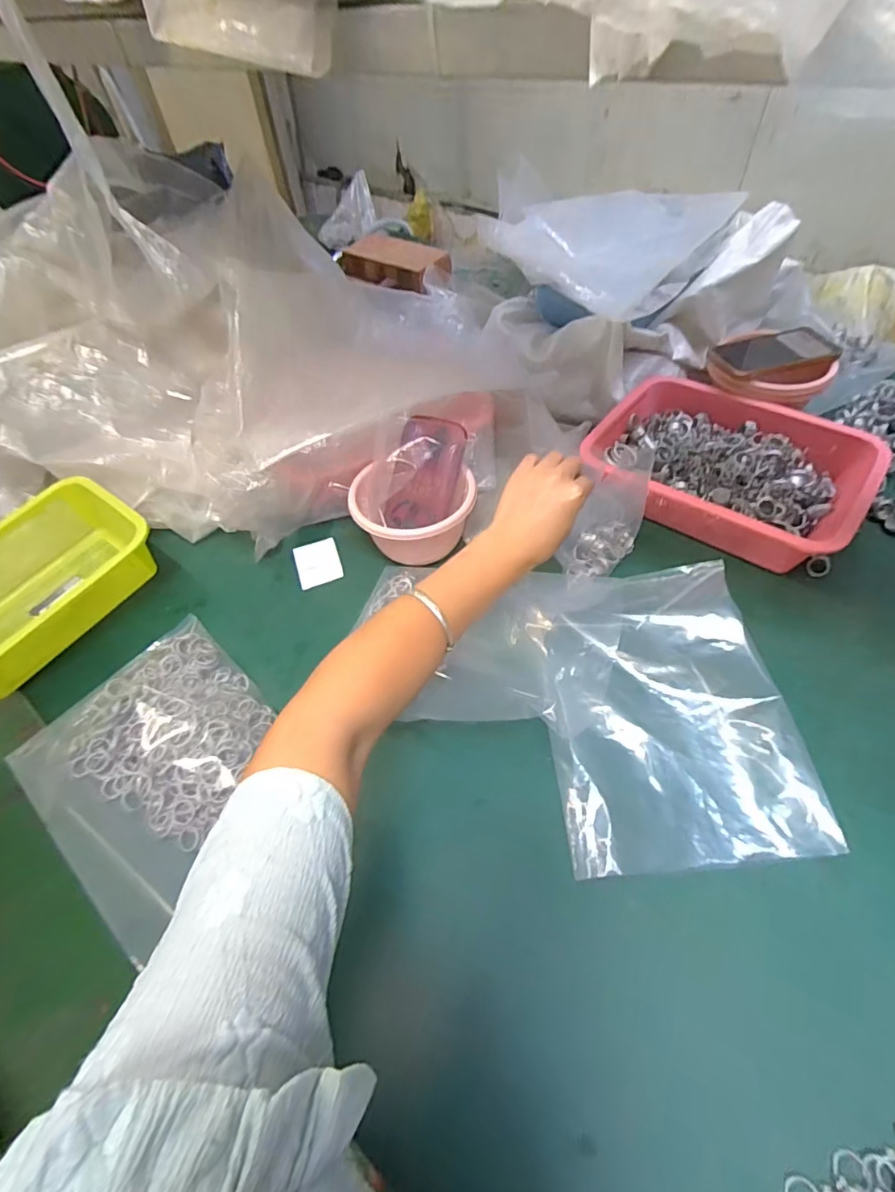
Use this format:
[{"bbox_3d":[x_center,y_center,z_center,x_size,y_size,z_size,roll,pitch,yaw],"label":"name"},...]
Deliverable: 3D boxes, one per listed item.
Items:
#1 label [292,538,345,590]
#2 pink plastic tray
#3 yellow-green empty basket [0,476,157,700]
[{"bbox_3d":[-0.166,-0.043,0.651,0.055,0.005,0.072,-18,53,-9],"label":"label"},{"bbox_3d":[0.348,-0.165,0.644,0.299,0.081,0.225,25,59,23],"label":"pink plastic tray"},{"bbox_3d":[-0.486,-0.005,0.598,0.207,0.095,0.260,31,61,25],"label":"yellow-green empty basket"}]

